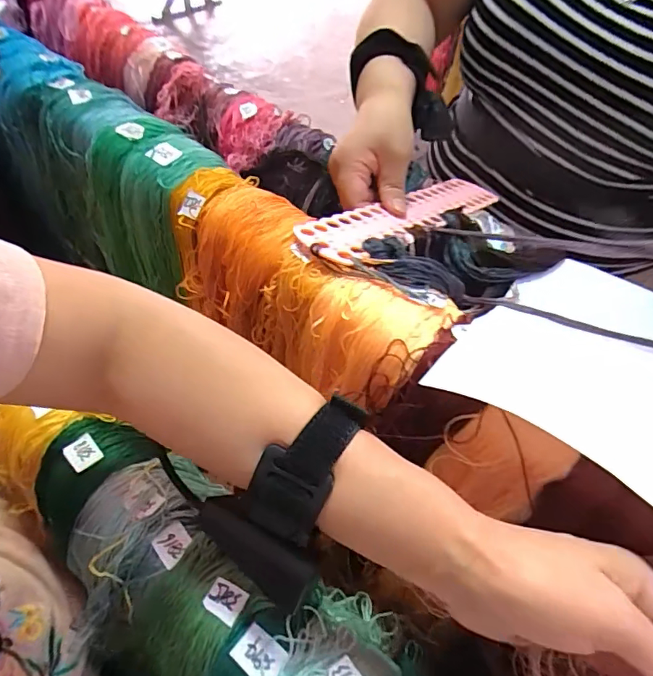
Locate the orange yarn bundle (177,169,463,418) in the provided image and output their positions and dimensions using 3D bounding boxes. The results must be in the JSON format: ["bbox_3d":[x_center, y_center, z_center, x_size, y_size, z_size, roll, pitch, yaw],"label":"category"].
[{"bbox_3d":[-0.031,-0.041,0.380,0.250,0.085,0.087,36,59,23],"label":"orange yarn bundle"}]

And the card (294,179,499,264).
[{"bbox_3d":[0.082,-0.118,0.455,0.060,0.011,0.290,39,44,24],"label":"card"}]

